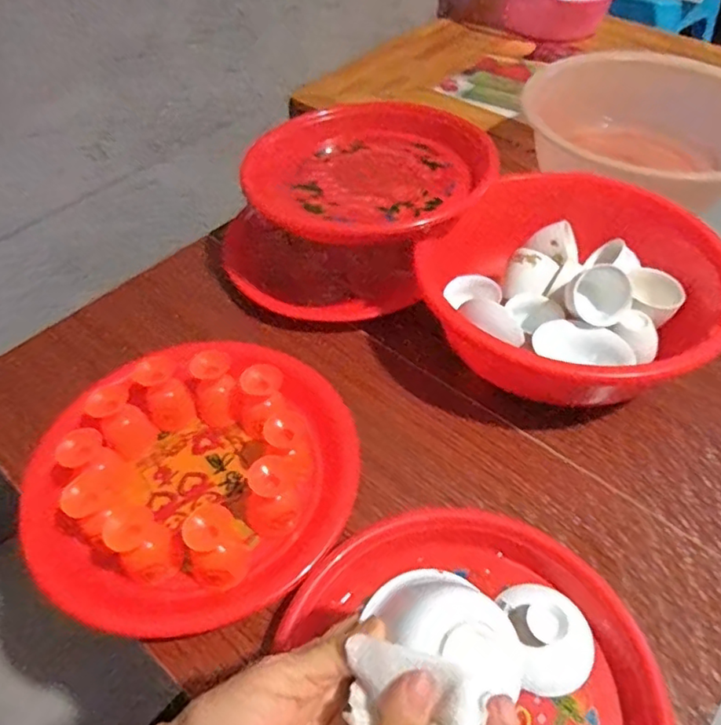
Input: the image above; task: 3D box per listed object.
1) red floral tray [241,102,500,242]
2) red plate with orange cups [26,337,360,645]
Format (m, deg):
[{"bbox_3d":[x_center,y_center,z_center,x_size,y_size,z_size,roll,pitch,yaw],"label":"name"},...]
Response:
[{"bbox_3d":[0.010,-0.200,0.616,0.241,0.034,0.238,6,50,7],"label":"red floral tray"},{"bbox_3d":[-0.128,0.090,0.467,0.224,0.063,0.236,-1,49,1],"label":"red plate with orange cups"}]

